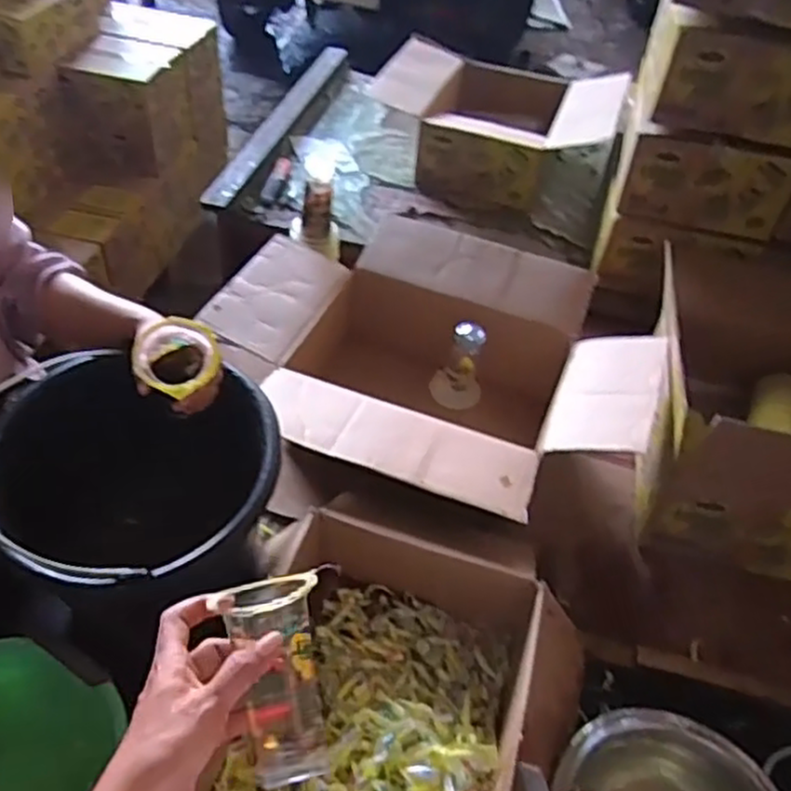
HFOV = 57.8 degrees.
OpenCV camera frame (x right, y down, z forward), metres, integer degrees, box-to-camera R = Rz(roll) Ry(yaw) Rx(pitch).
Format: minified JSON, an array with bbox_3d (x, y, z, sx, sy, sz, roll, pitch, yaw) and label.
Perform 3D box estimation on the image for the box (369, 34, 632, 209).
[{"bbox_3d":[0.186,-0.521,1.380,0.445,0.169,0.336,16,47,8],"label":"box"}]

